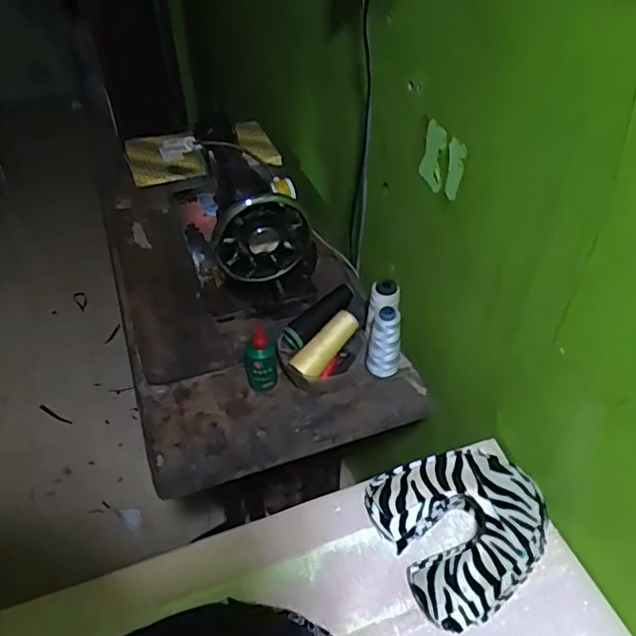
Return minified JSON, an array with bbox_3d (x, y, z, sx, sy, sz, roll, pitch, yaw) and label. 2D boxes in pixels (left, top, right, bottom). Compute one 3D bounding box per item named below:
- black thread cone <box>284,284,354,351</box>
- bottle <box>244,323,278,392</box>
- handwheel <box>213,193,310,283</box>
[{"bbox_3d":[0.004,-0.001,0.830,0.123,0.029,0.030,-42,55,-18],"label":"black thread cone"},{"bbox_3d":[-0.078,0.062,0.803,0.041,0.105,0.038,-6,43,-5],"label":"bottle"},{"bbox_3d":[-0.080,-0.114,0.809,0.131,0.124,0.036,-17,46,-17],"label":"handwheel"}]

